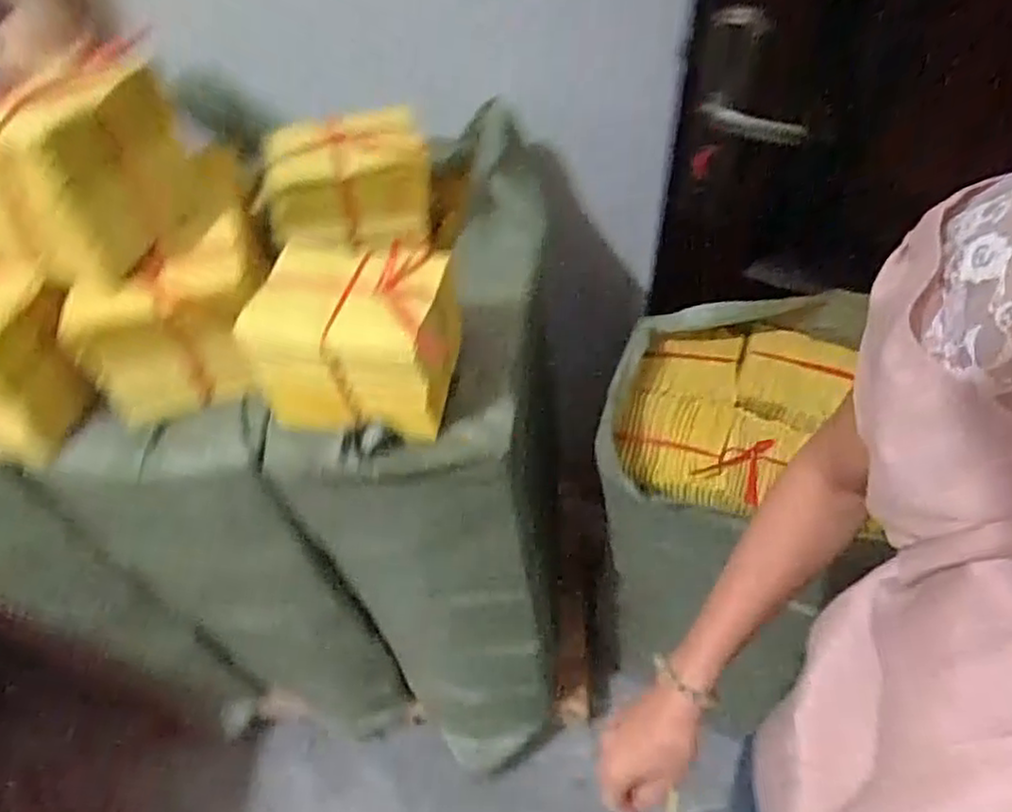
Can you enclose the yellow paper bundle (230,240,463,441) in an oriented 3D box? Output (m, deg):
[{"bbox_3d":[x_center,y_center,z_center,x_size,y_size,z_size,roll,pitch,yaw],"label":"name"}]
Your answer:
[{"bbox_3d":[-0.136,-0.061,0.659,0.153,0.131,0.111,5,54,6],"label":"yellow paper bundle"}]

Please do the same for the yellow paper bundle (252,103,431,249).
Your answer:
[{"bbox_3d":[-0.179,-0.249,0.800,0.180,0.122,0.112,-13,54,-7],"label":"yellow paper bundle"}]

